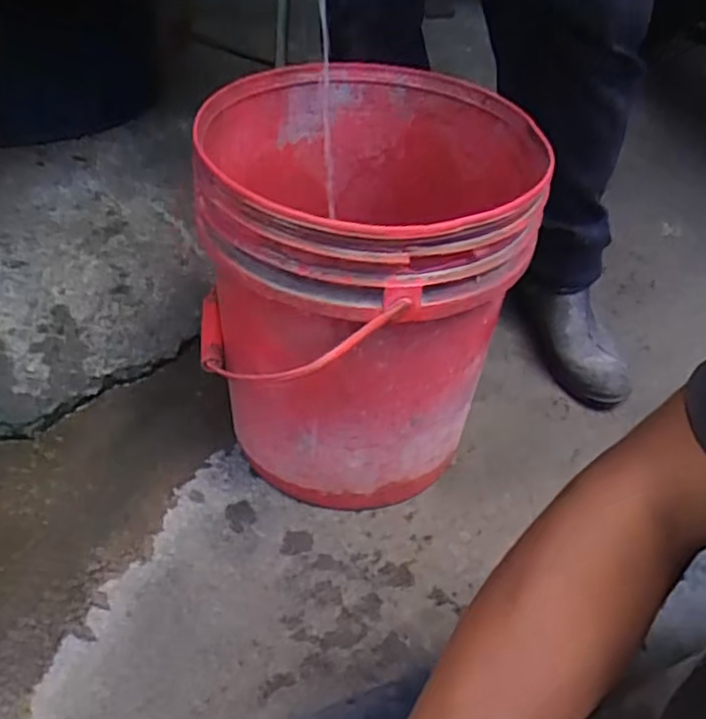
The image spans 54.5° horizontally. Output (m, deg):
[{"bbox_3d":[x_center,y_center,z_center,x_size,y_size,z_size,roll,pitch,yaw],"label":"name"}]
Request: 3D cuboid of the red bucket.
[{"bbox_3d":[0.010,-0.056,0.702,0.296,0.365,0.305,5,38,-4],"label":"red bucket"}]

